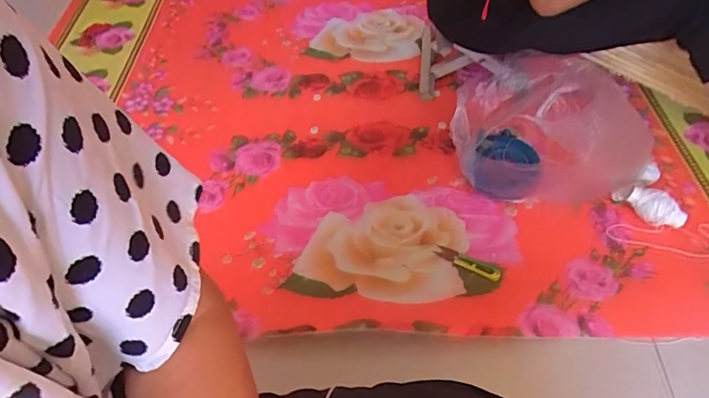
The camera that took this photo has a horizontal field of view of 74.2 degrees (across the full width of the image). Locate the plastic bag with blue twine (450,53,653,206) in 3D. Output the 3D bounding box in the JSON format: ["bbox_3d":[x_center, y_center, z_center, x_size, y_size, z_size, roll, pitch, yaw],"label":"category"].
[{"bbox_3d":[0.388,-0.129,0.948,0.388,0.250,0.292,30,58,22],"label":"plastic bag with blue twine"}]

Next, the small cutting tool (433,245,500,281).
[{"bbox_3d":[0.203,0.114,0.847,0.121,0.009,0.030,24,52,21],"label":"small cutting tool"}]

